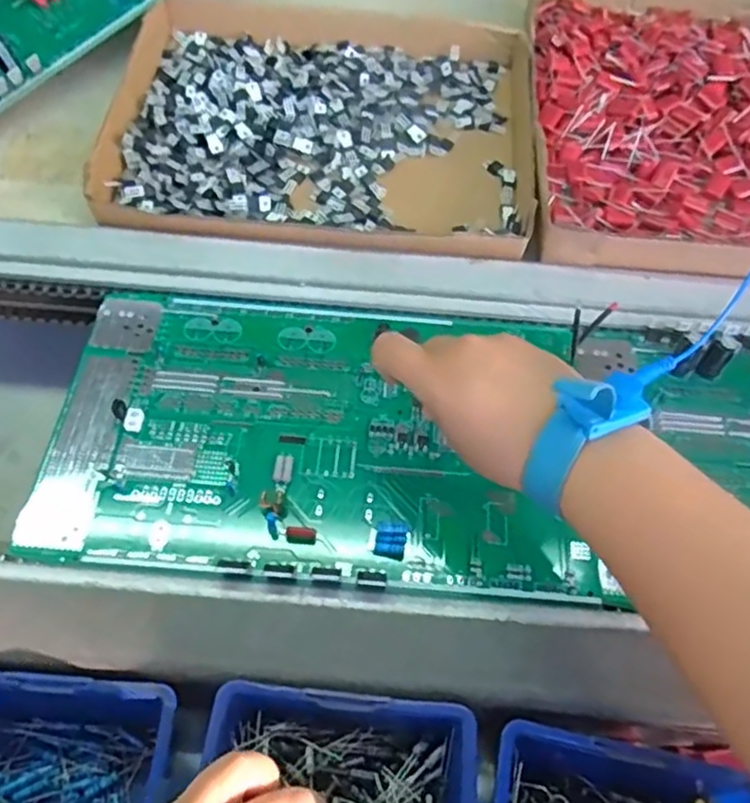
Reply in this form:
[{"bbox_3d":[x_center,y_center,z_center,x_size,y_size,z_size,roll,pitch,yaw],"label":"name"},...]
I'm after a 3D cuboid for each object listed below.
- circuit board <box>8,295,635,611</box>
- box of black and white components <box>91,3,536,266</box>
[{"bbox_3d":[-0.030,0.017,0.396,0.302,0.010,0.180,5,55,0],"label":"circuit board"},{"bbox_3d":[-0.036,-0.223,0.521,0.309,0.035,0.265,5,55,0],"label":"box of black and white components"}]

